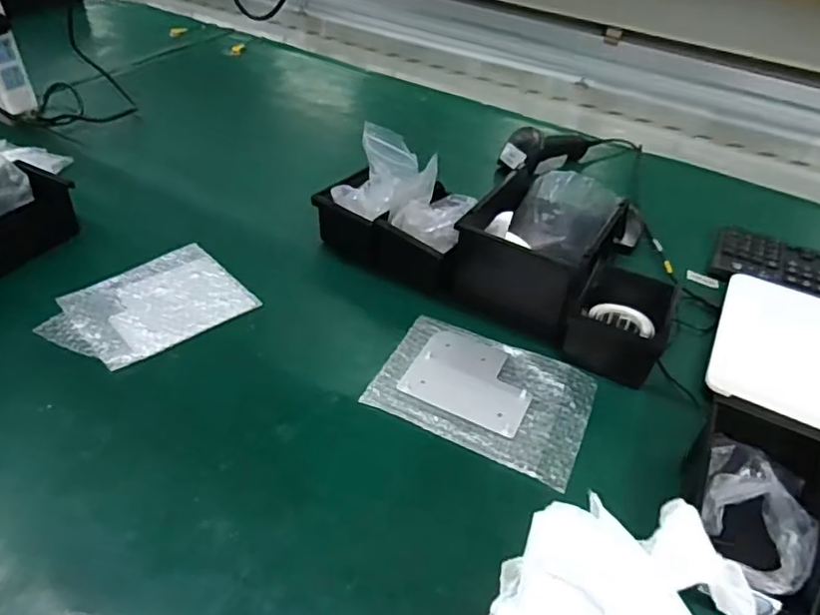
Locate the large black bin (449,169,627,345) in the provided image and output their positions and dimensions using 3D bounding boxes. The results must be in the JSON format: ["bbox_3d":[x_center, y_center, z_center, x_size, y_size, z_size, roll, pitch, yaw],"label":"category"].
[{"bbox_3d":[0.153,-0.076,0.747,0.171,0.122,0.184,25,47,23],"label":"large black bin"}]

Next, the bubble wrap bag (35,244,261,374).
[{"bbox_3d":[-0.313,-0.004,0.711,0.208,0.017,0.153,-30,52,-31],"label":"bubble wrap bag"}]

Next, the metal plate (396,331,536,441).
[{"bbox_3d":[0.069,0.079,0.659,0.134,0.007,0.114,21,45,19],"label":"metal plate"}]

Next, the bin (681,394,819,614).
[{"bbox_3d":[0.301,0.167,0.523,0.106,0.071,0.198,23,46,21],"label":"bin"}]

